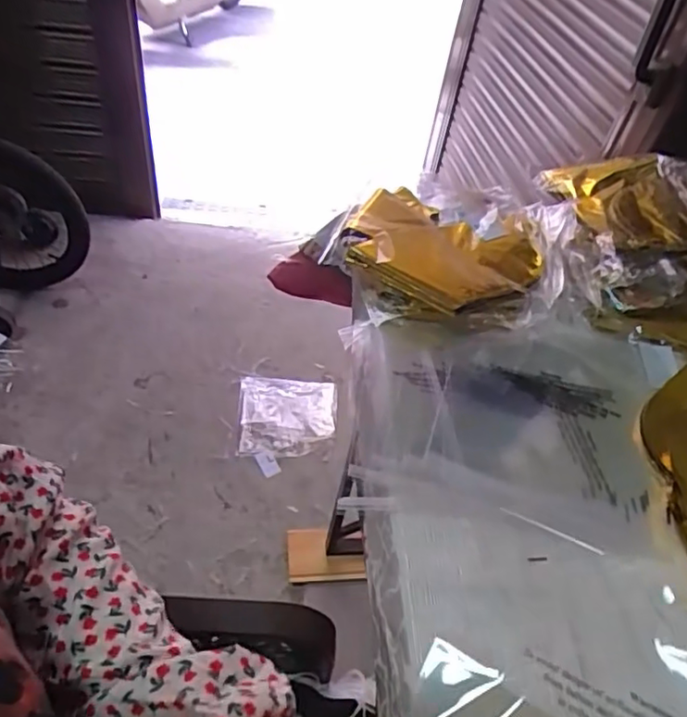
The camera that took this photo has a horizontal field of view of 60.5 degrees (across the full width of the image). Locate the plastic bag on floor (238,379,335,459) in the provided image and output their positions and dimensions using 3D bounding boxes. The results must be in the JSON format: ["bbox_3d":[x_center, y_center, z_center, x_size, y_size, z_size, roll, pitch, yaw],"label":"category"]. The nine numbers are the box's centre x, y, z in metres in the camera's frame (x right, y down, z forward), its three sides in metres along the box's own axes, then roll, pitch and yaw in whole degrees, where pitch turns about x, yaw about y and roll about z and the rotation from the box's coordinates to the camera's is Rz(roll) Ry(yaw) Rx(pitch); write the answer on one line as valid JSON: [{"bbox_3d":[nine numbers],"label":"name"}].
[{"bbox_3d":[-0.138,0.140,1.432,0.226,0.013,0.227,4,47,-5],"label":"plastic bag on floor"}]

